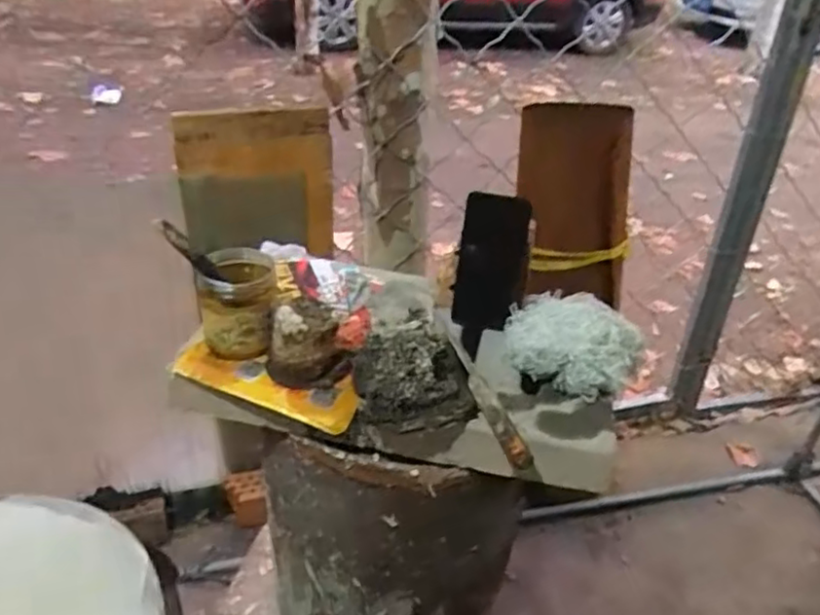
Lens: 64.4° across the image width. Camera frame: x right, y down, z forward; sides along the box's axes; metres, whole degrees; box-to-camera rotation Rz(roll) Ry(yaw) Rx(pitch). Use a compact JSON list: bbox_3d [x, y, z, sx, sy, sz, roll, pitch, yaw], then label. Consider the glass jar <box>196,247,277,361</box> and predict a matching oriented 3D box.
[{"bbox_3d":[-0.192,-0.003,0.732,0.080,0.098,0.077,4,36,-3],"label":"glass jar"}]

